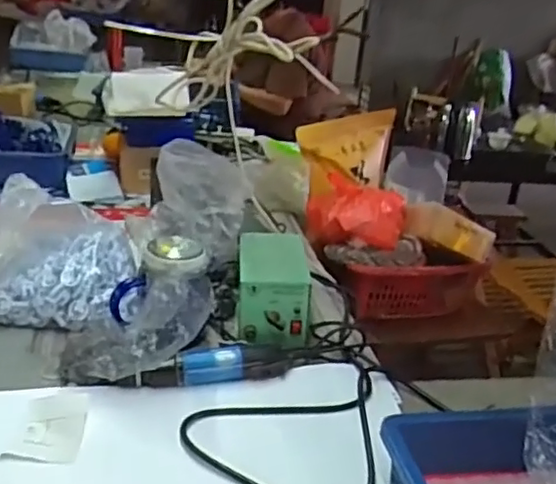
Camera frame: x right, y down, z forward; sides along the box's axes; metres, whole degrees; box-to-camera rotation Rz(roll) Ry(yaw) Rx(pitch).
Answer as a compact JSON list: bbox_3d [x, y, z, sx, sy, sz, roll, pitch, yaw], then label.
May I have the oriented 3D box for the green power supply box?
[{"bbox_3d":[-0.005,0.060,0.867,0.095,0.094,0.130,3,23,-5],"label":"green power supply box"}]

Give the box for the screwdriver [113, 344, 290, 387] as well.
[{"bbox_3d":[-0.081,0.139,0.752,0.187,0.030,0.032,-1,24,-14],"label":"screwdriver"}]

